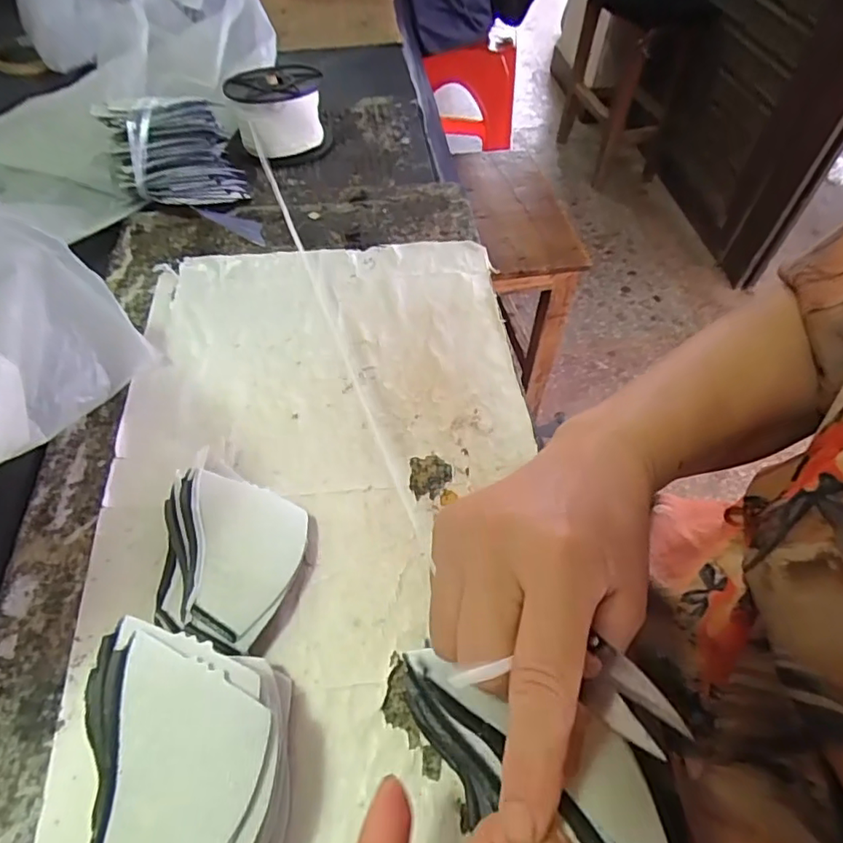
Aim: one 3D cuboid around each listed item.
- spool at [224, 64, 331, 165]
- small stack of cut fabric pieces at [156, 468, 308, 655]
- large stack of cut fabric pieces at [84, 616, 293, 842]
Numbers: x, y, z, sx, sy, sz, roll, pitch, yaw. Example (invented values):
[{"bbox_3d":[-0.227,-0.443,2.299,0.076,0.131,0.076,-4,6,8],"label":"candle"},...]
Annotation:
[{"bbox_3d":[-0.137,-0.301,0.541,0.090,0.058,0.091,-5,54,-5],"label":"spool"},{"bbox_3d":[-0.105,0.068,0.289,0.084,0.019,0.080,18,55,12],"label":"small stack of cut fabric pieces"},{"bbox_3d":[-0.088,0.136,0.223,0.070,0.046,0.114,-18,56,-14],"label":"large stack of cut fabric pieces"}]

